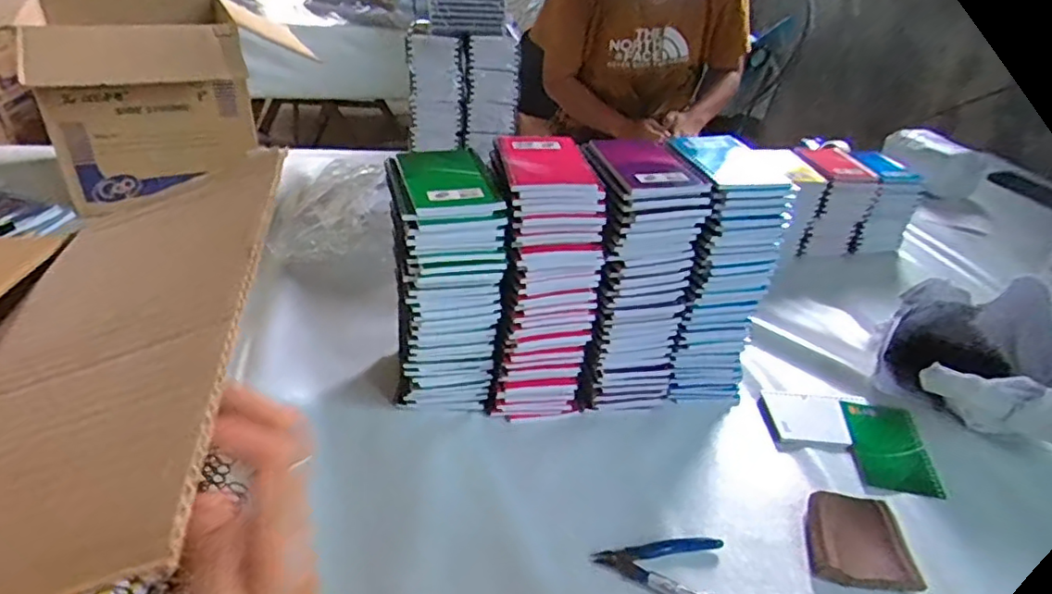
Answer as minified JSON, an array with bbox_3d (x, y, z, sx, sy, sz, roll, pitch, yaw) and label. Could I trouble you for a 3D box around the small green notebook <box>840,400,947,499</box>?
[{"bbox_3d":[0.411,0.168,0.688,0.081,0.007,0.128,10,33,7],"label":"small green notebook"}]

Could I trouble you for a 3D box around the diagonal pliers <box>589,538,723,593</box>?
[{"bbox_3d":[0.122,0.244,0.535,0.118,0.007,0.073,3,33,-4],"label":"diagonal pliers"}]

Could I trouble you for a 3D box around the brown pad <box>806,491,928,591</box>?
[{"bbox_3d":[0.312,0.227,0.569,0.092,0.020,0.089,10,33,7],"label":"brown pad"}]

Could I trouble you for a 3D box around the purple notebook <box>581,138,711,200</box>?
[{"bbox_3d":[0.119,-0.137,0.612,0.097,0.016,0.122,-4,36,-9],"label":"purple notebook"}]

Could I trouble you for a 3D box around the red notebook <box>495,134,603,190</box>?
[{"bbox_3d":[0.018,-0.140,0.609,0.084,0.009,0.145,-3,33,-10],"label":"red notebook"}]

